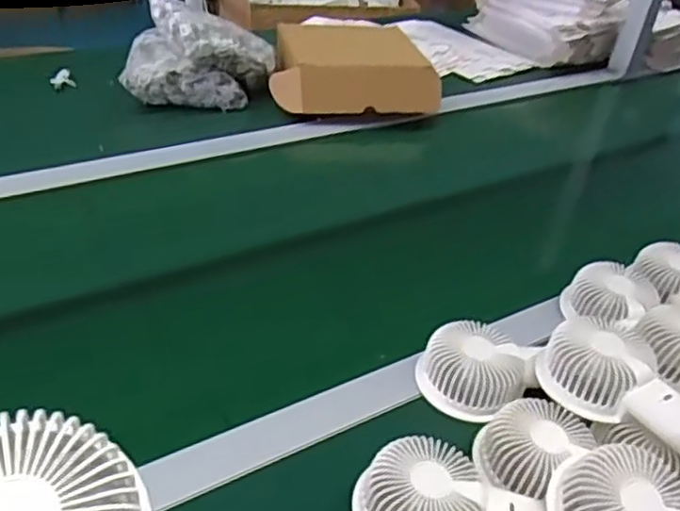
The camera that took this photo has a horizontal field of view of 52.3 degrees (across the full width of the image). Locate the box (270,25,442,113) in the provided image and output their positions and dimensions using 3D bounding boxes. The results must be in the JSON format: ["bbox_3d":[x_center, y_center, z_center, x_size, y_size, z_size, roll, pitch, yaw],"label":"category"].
[{"bbox_3d":[0.018,-0.289,1.052,0.252,0.068,0.205,-2,37,-13],"label":"box"}]

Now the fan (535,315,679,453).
[{"bbox_3d":[0.237,0.112,0.520,0.183,0.053,0.082,31,42,29],"label":"fan"}]

